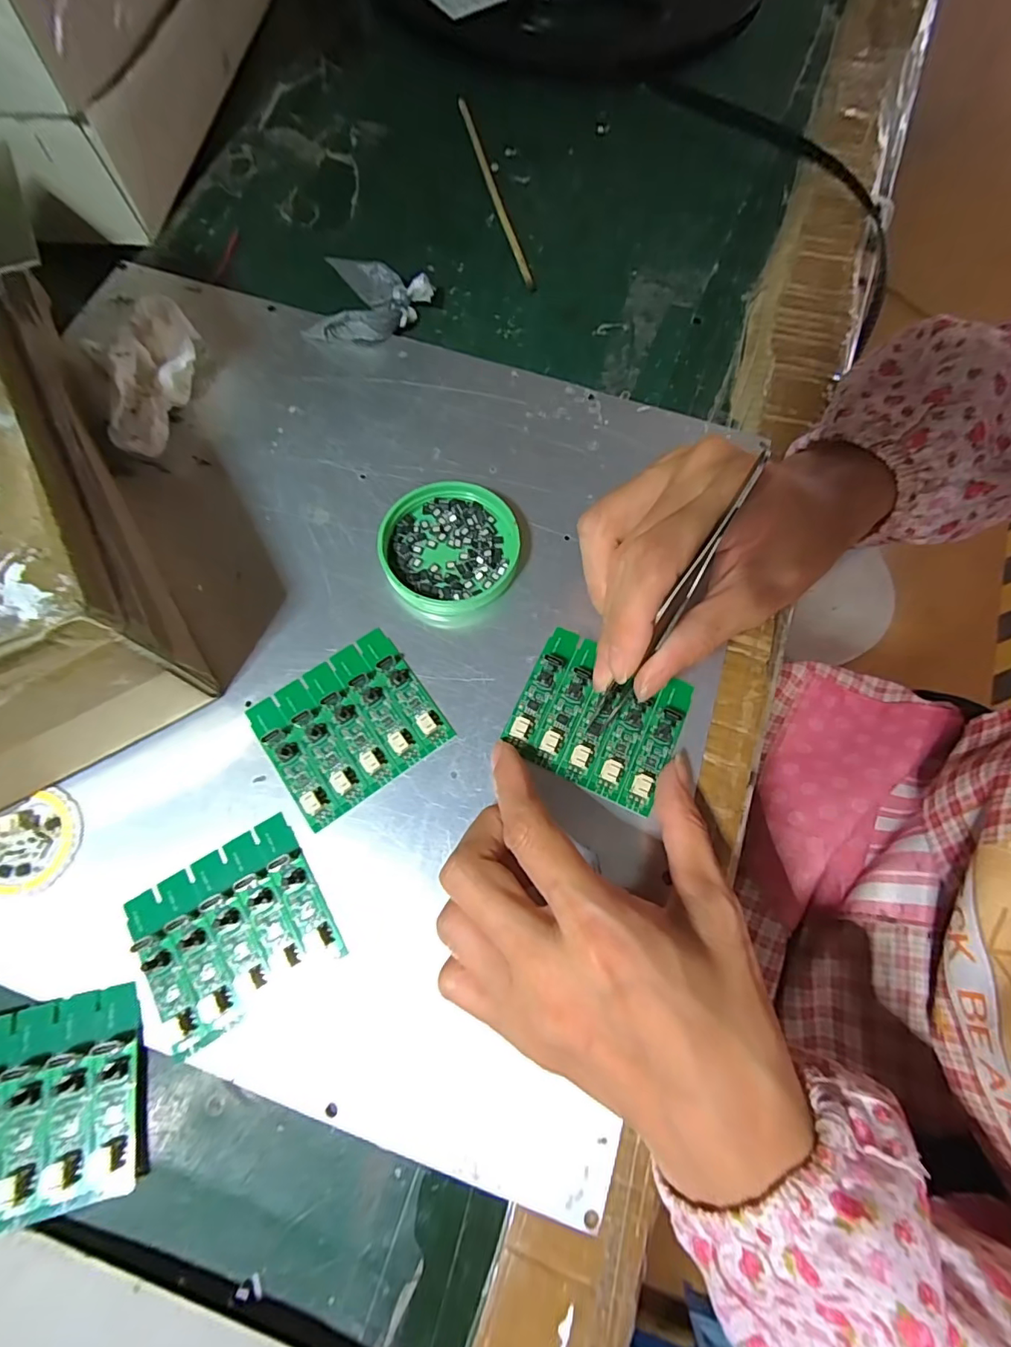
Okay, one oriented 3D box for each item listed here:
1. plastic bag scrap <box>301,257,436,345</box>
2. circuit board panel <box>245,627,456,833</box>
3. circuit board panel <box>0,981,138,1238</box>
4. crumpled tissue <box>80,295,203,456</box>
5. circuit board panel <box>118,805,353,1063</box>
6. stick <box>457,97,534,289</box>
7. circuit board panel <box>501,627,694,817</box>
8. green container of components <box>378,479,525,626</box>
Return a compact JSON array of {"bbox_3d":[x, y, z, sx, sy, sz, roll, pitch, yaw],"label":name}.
[{"bbox_3d":[-0.076,-0.216,0.296,0.066,0.019,0.066,7,72,1],"label":"plastic bag scrap"},{"bbox_3d":[-0.067,0.021,0.223,0.068,0.006,0.061,-34,76,-12],"label":"circuit board panel"},{"bbox_3d":[-0.164,0.150,0.178,0.066,0.013,0.062,-12,73,-5],"label":"circuit board panel"},{"bbox_3d":[-0.177,-0.152,0.261,0.032,0.036,0.086,6,72,1],"label":"crumpled tissue"},{"bbox_3d":[-0.104,0.098,0.200,0.068,0.004,0.060,-30,75,-10],"label":"circuit board panel"},{"bbox_3d":[-0.008,-0.318,0.339,0.008,0.006,0.179,-14,73,-6],"label":"stick"},{"bbox_3d":[0.041,0.018,0.225,0.068,0.006,0.060,26,73,7],"label":"circuit board panel"},{"bbox_3d":[-0.027,-0.059,0.244,0.060,0.015,0.065,23,73,6],"label":"green container of components"}]

